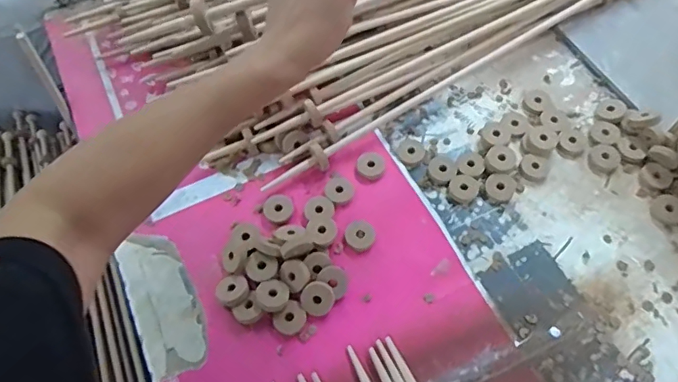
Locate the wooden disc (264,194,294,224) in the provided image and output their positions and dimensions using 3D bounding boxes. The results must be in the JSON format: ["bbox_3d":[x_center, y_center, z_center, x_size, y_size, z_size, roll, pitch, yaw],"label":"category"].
[{"bbox_3d":[-0.073,0.019,0.591,0.034,0.007,0.033,-1,62,2],"label":"wooden disc"}]

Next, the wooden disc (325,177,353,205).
[{"bbox_3d":[0.000,-0.001,0.601,0.033,0.006,0.036,-1,62,2],"label":"wooden disc"}]

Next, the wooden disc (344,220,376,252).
[{"bbox_3d":[0.025,0.051,0.573,0.033,0.006,0.035,-1,62,2],"label":"wooden disc"}]

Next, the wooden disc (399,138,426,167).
[{"bbox_3d":[0.093,-0.050,0.631,0.033,0.005,0.041,20,64,13],"label":"wooden disc"}]

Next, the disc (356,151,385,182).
[{"bbox_3d":[0.040,-0.031,0.617,0.034,0.006,0.038,28,67,16],"label":"disc"}]

